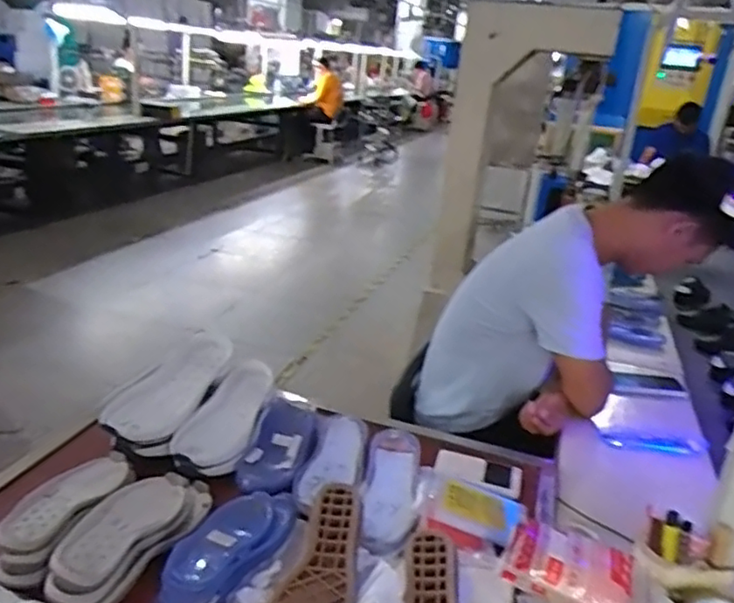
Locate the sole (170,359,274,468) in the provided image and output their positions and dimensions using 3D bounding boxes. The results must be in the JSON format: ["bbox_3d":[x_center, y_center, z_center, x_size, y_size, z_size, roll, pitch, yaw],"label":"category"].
[{"bbox_3d":[-0.234,0.194,1.081,0.097,0.027,0.260,26,36,5],"label":"sole"}]

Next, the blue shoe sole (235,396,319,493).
[{"bbox_3d":[-0.145,0.234,1.033,0.096,0.031,0.243,9,22,8],"label":"blue shoe sole"}]

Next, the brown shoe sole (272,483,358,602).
[{"bbox_3d":[-0.061,0.338,0.792,0.095,0.033,0.294,9,22,8],"label":"brown shoe sole"}]

